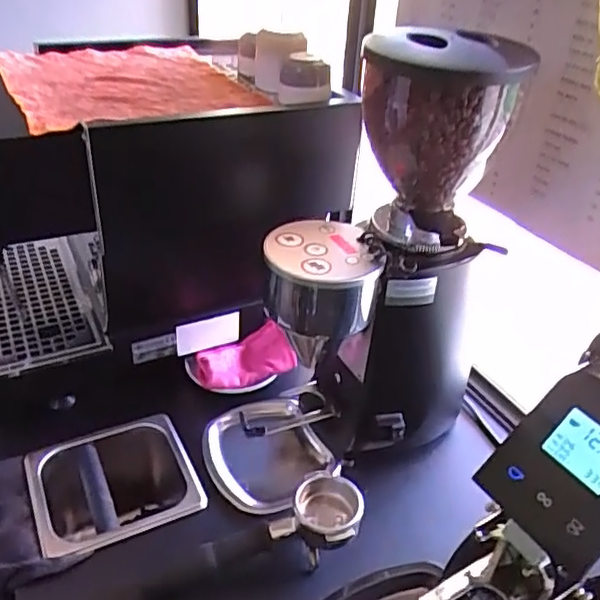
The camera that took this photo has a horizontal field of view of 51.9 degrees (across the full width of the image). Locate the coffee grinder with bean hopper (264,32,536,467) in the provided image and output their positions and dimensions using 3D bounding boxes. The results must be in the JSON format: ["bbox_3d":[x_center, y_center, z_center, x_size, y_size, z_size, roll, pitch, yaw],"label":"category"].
[{"bbox_3d":[0.090,-0.043,0.684,0.253,0.457,0.173,-3,36,-8],"label":"coffee grinder with bean hopper"}]

